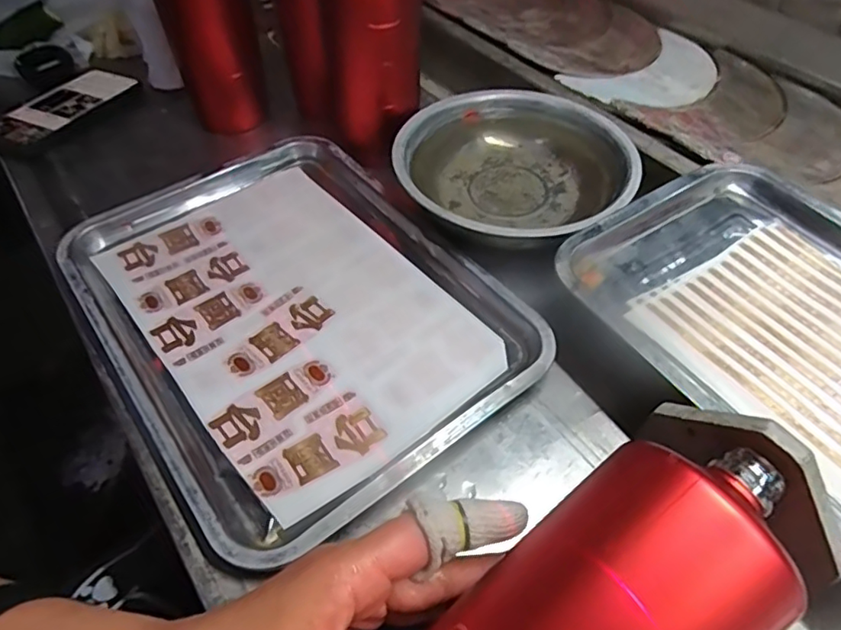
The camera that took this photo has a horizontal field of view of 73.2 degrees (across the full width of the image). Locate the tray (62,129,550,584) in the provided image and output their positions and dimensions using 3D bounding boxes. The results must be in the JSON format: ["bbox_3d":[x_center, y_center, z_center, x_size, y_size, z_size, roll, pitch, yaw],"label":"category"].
[{"bbox_3d":[-0.097,-0.013,0.438,0.257,0.030,0.340,-33,57,-19],"label":"tray"}]

